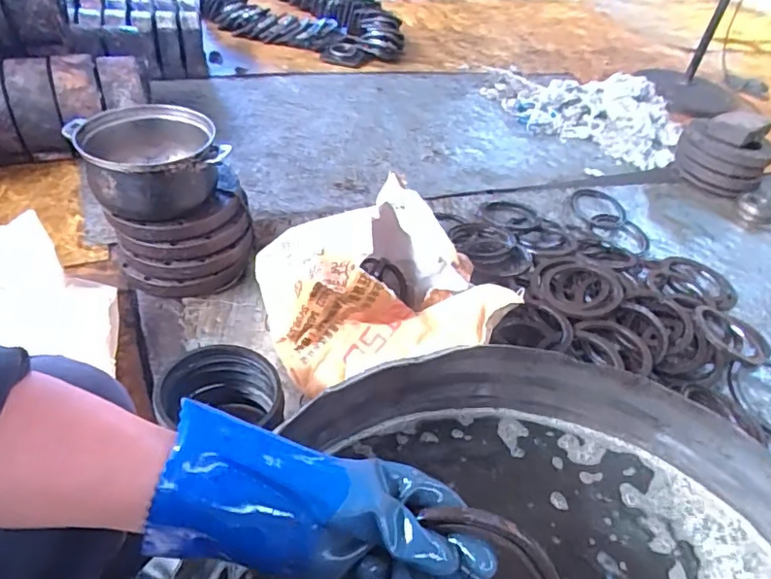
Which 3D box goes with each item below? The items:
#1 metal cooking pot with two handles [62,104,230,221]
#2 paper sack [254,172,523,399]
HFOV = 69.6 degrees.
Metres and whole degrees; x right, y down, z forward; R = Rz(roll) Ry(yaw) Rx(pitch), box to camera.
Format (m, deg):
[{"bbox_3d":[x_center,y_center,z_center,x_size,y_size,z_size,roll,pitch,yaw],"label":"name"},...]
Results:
[{"bbox_3d":[-0.415,-0.236,0.973,0.214,0.099,0.235,-18,48,-28],"label":"metal cooking pot with two handles"},{"bbox_3d":[-0.026,-0.009,0.941,0.333,0.214,0.340,-7,44,-18],"label":"paper sack"}]

